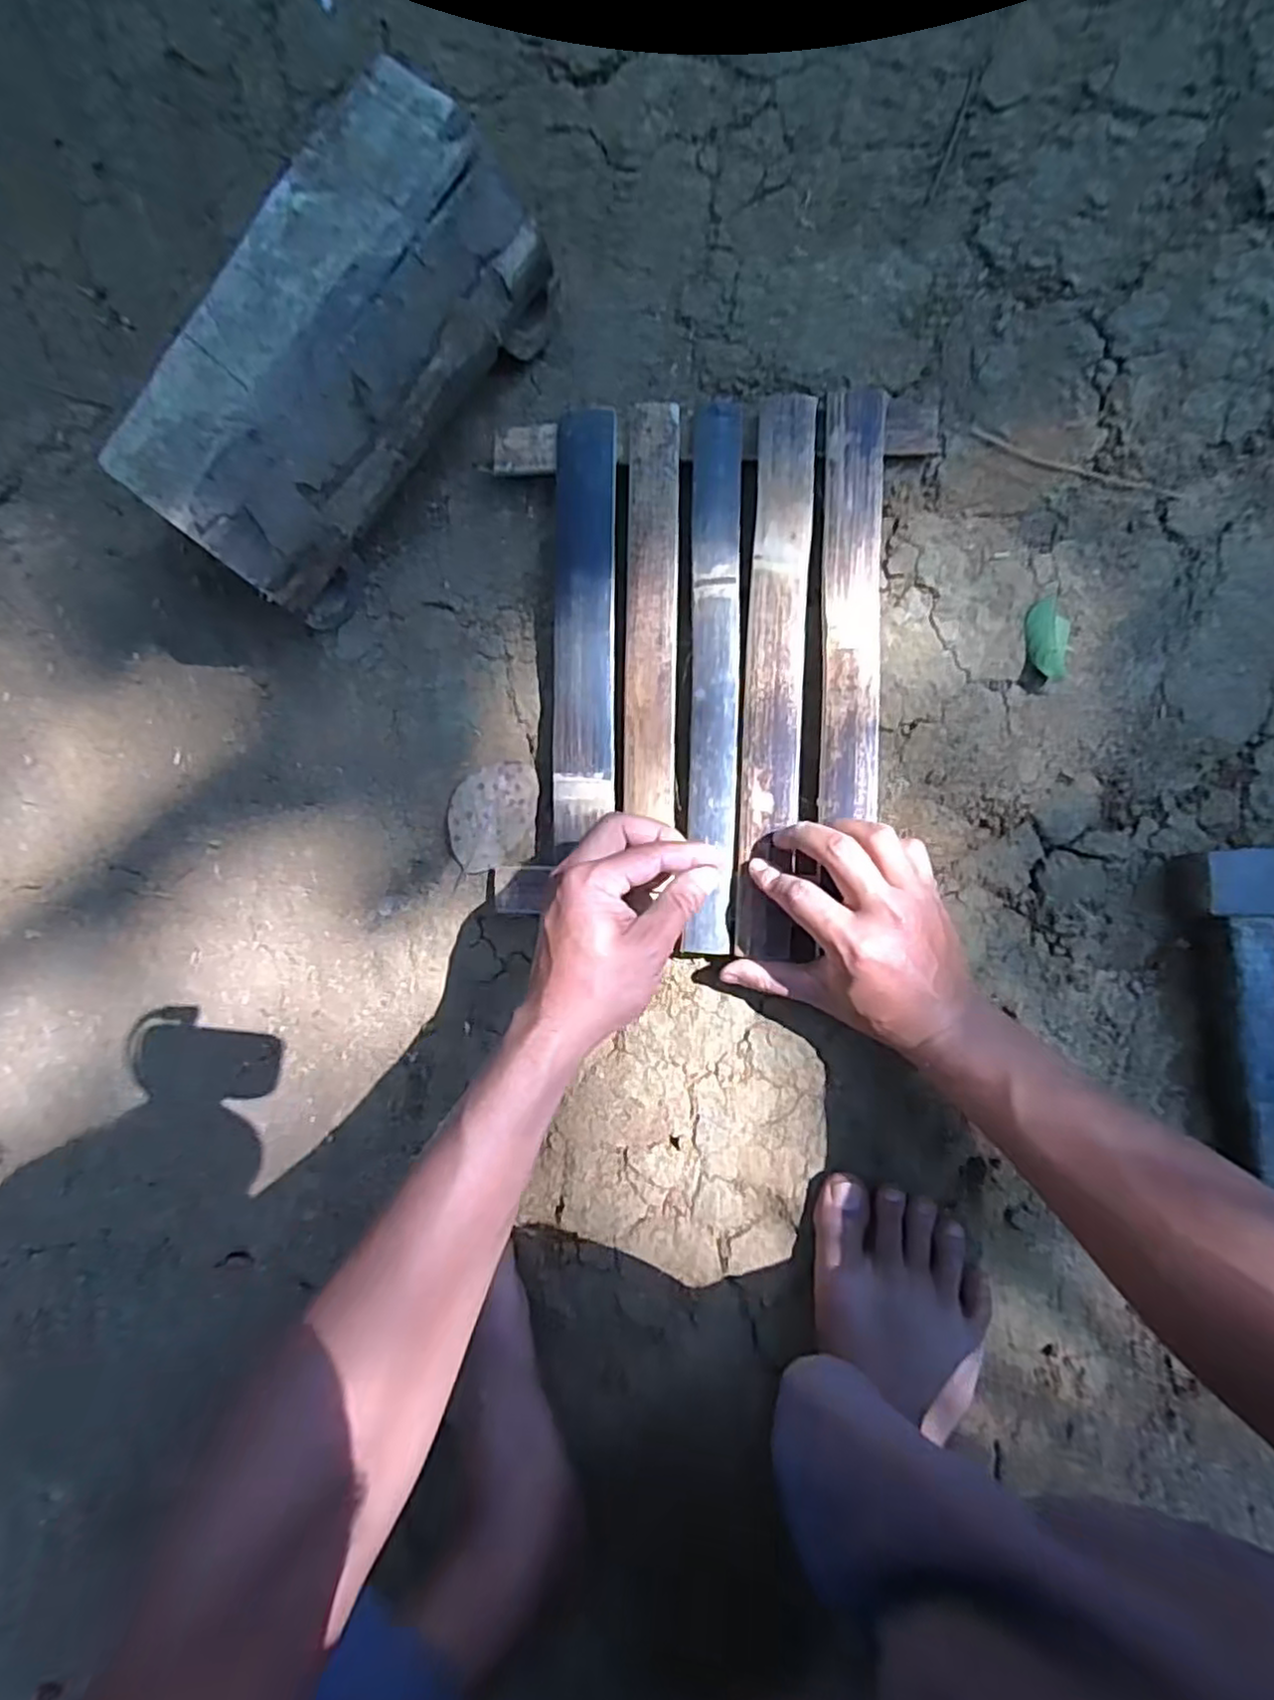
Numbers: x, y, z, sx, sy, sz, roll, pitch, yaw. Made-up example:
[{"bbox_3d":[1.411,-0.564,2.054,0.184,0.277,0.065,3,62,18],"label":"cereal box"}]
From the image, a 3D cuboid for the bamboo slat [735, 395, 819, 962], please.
[{"bbox_3d":[0.087,-0.109,0.448,0.036,0.009,0.348,3,91,9],"label":"bamboo slat"}]

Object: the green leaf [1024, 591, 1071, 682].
[{"bbox_3d":[0.257,-0.132,0.443,0.026,0.011,0.054,-4,89,8],"label":"green leaf"}]

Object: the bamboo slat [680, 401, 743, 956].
[{"bbox_3d":[0.050,-0.109,0.456,0.030,0.006,0.348,1,90,9],"label":"bamboo slat"}]

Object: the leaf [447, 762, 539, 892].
[{"bbox_3d":[-0.100,-0.021,0.500,0.065,0.008,0.073,-6,89,8],"label":"leaf"}]

